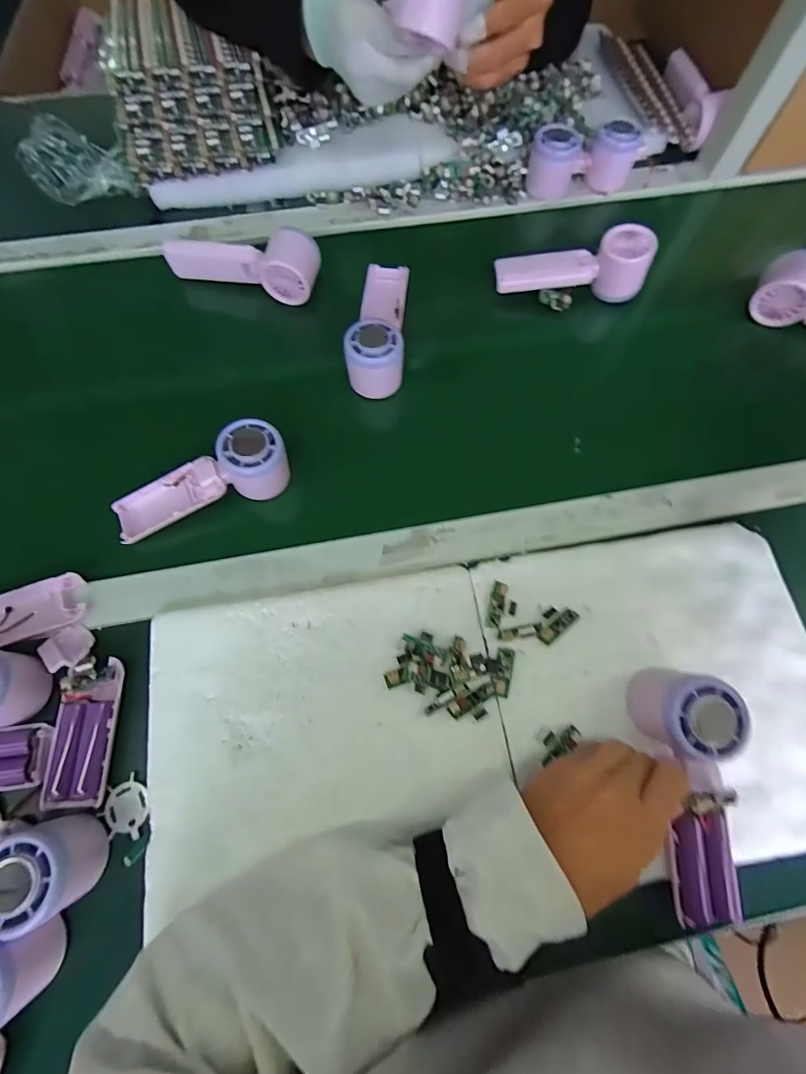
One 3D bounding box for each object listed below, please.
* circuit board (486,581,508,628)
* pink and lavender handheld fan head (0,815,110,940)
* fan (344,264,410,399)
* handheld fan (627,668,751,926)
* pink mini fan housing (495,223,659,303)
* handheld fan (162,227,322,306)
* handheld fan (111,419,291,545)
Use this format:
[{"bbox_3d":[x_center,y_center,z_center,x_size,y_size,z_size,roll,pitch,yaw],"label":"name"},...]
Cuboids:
[{"bbox_3d":[0.079,0.057,0.373,0.013,0.011,0.037,14,71,3],"label":"circuit board"},{"bbox_3d":[-0.241,0.224,0.297,0.050,0.056,0.055,-24,73,-9],"label":"pink and lavender handheld fan head"},{"bbox_3d":[-0.025,-0.231,0.462,0.055,0.047,0.163,3,71,-1],"label":"fan"},{"bbox_3d":[0.207,0.177,0.316,0.056,0.060,0.165,-4,87,-1],"label":"handheld fan"},{"bbox_3d":[0.188,-0.305,0.489,0.162,0.054,0.049,1,71,-1],"label":"pink mini fan housing"},{"bbox_3d":[-0.176,-0.310,0.492,0.158,0.052,0.054,14,71,3],"label":"handheld fan"},{"bbox_3d":[-0.183,-0.048,0.412,0.165,0.058,0.052,-23,73,7],"label":"handheld fan"}]

